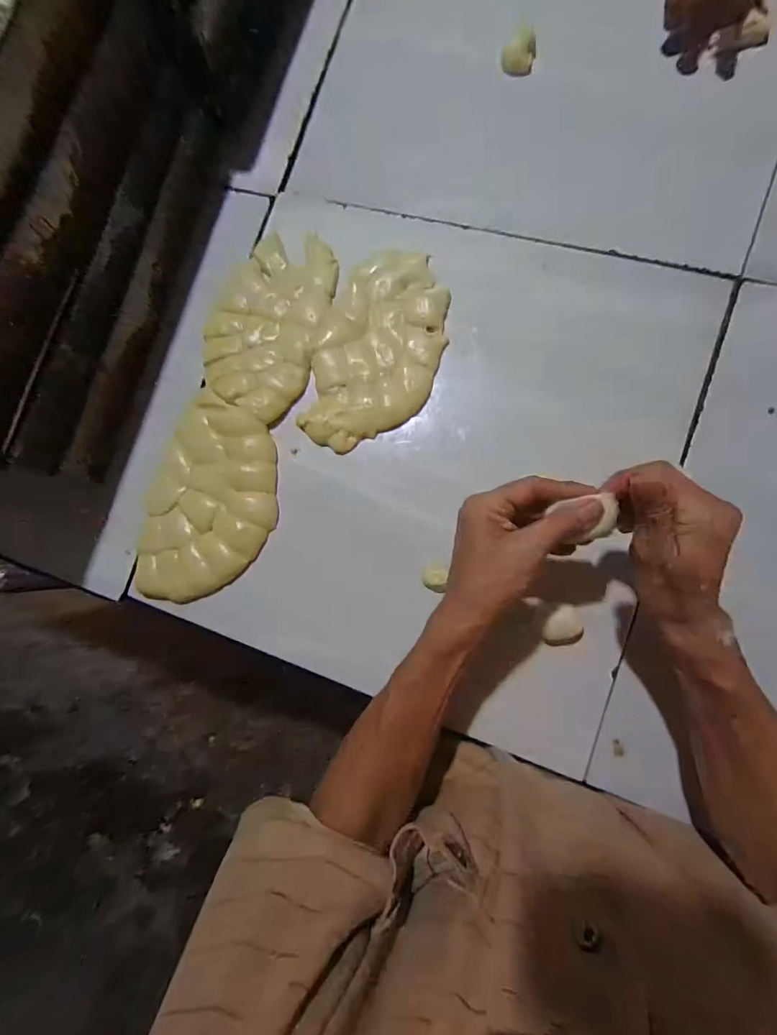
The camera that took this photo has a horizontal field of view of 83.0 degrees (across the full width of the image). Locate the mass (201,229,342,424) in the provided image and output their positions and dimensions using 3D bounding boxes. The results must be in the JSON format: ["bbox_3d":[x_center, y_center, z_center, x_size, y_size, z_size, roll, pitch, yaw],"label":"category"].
[{"bbox_3d":[-0.135,-0.216,0.485,0.125,0.029,0.203,17,88,9],"label":"mass"}]

